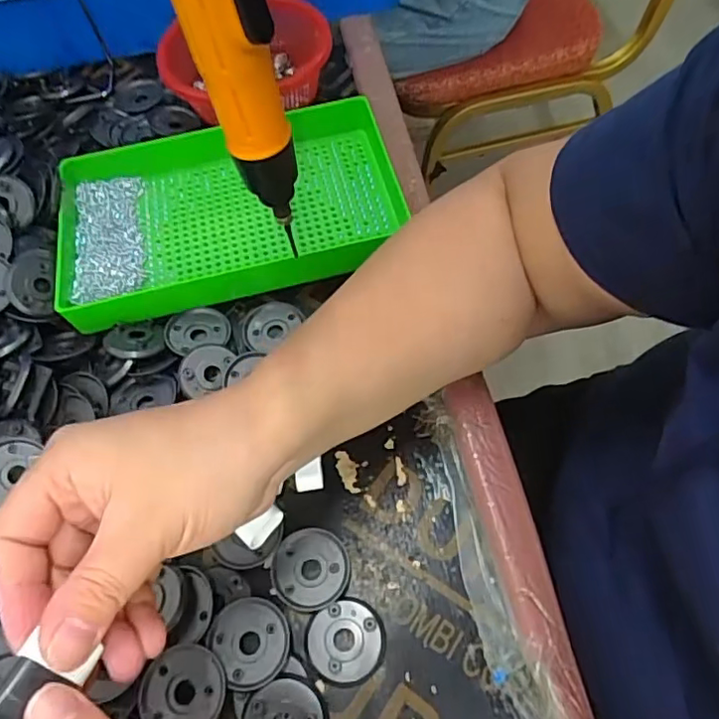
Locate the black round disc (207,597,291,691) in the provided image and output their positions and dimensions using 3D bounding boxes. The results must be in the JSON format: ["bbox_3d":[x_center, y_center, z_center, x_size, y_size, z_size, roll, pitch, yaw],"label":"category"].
[{"bbox_3d":[-0.057,0.148,0.315,0.038,0.007,0.042,-33,63,-14],"label":"black round disc"}]

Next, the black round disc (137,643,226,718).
[{"bbox_3d":[-0.091,0.169,0.301,0.039,0.004,0.042,-2,60,3],"label":"black round disc"}]

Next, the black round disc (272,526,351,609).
[{"bbox_3d":[-0.028,0.117,0.334,0.042,0.004,0.042,-2,60,3],"label":"black round disc"}]

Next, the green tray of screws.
[{"bbox_3d":[-0.095,-0.116,0.445,0.249,0.030,0.150,-13,60,-4],"label":"green tray of screws"}]

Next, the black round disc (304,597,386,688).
[{"bbox_3d":[-0.008,0.149,0.316,0.042,0.005,0.040,-2,60,3],"label":"black round disc"}]

